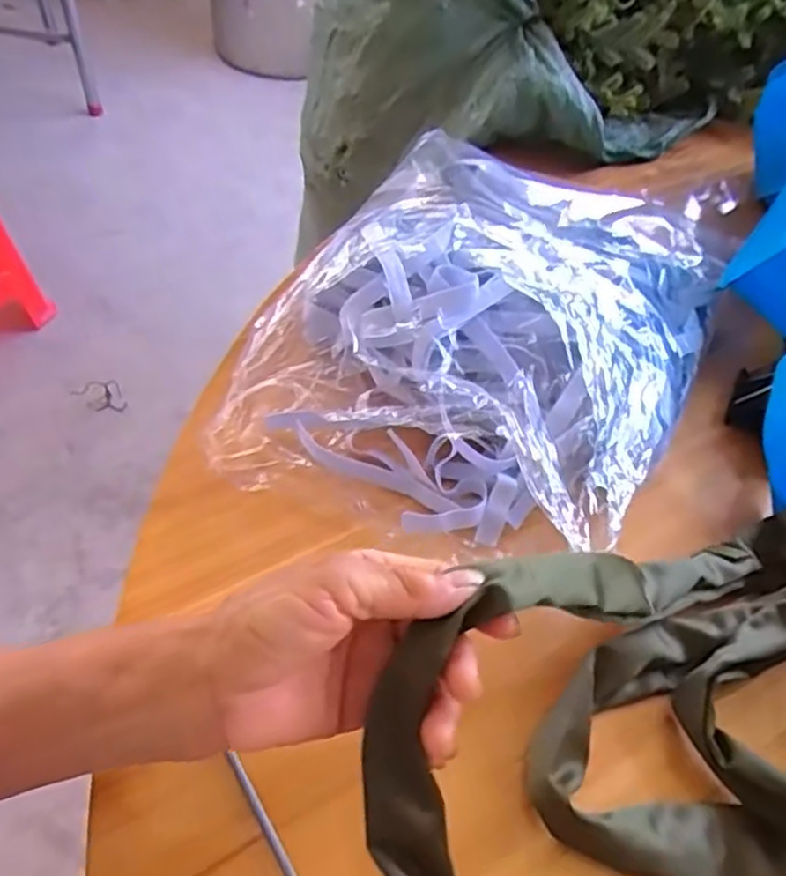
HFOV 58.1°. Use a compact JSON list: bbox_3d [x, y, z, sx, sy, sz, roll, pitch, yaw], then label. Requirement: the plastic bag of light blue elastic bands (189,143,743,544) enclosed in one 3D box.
[{"bbox_3d":[0.069,-0.080,0.454,0.246,0.084,0.331,24,53,13],"label":"plastic bag of light blue elastic bands"}]

